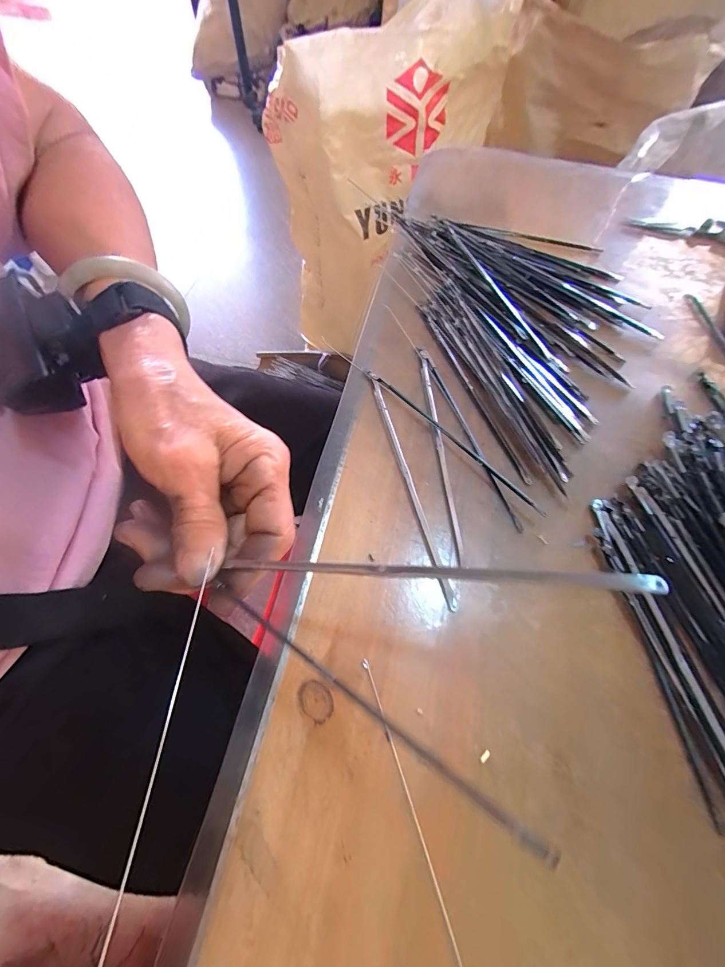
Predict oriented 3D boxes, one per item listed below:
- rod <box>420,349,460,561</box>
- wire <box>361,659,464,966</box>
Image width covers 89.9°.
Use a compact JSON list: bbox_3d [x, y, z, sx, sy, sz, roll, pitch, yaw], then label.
[{"bbox_3d":[0.055,-0.030,0.264,0.007,0.004,0.175,-2,64,-3],"label":"rod"},{"bbox_3d":[0.029,0.169,0.164,0.004,0.004,0.169,-16,66,-10],"label":"wire"}]

